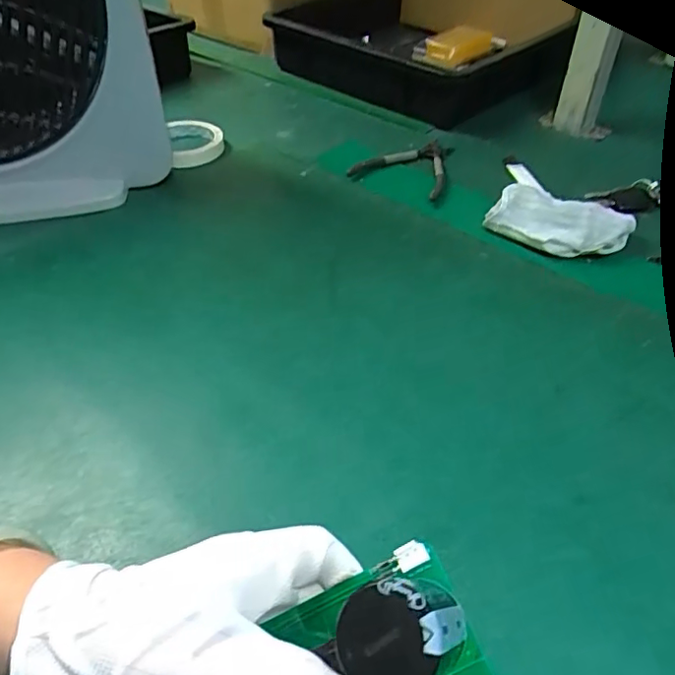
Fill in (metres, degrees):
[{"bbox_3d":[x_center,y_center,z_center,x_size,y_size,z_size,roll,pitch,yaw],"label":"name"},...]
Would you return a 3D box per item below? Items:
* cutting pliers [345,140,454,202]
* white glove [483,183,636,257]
[{"bbox_3d":[0.093,-0.206,0.656,0.109,0.011,0.133,26,49,24],"label":"cutting pliers"},{"bbox_3d":[0.212,-0.110,0.541,0.121,0.032,0.065,27,50,25],"label":"white glove"}]

